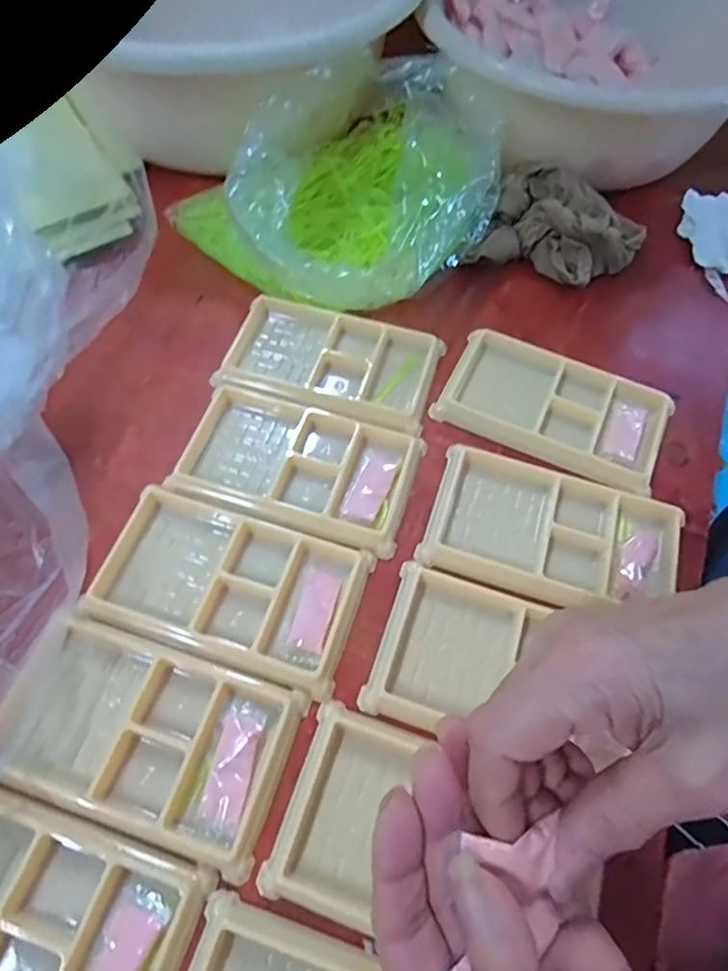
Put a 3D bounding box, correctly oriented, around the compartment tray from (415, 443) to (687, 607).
[{"bbox_3d":[0.105,0.028,0.315,0.133,0.012,0.072,18,62,7],"label":"compartment tray"}]

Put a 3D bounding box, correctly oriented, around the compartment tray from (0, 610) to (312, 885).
[{"bbox_3d":[-0.101,0.115,0.263,0.130,0.016,0.076,18,62,7],"label":"compartment tray"}]

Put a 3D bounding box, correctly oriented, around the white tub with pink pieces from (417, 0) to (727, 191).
[{"bbox_3d":[0.191,-0.361,0.476,0.279,0.090,0.289,1,61,-2],"label":"white tub with pink pieces"}]

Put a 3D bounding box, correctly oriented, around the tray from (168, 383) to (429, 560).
[{"bbox_3d":[-0.037,-0.014,0.333,0.132,0.010,0.076,16,62,7],"label":"tray"}]

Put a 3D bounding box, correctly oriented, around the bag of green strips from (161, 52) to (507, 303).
[{"bbox_3d":[-0.010,-0.216,0.401,0.214,0.079,0.171,-31,67,-18],"label":"bag of green strips"}]

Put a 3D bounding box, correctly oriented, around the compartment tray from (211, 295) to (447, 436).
[{"bbox_3d":[-0.021,-0.081,0.370,0.134,0.013,0.080,16,62,7],"label":"compartment tray"}]

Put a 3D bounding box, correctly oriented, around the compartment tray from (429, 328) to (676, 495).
[{"bbox_3d":[0.121,-0.050,0.358,0.135,0.014,0.075,24,63,11],"label":"compartment tray"}]

